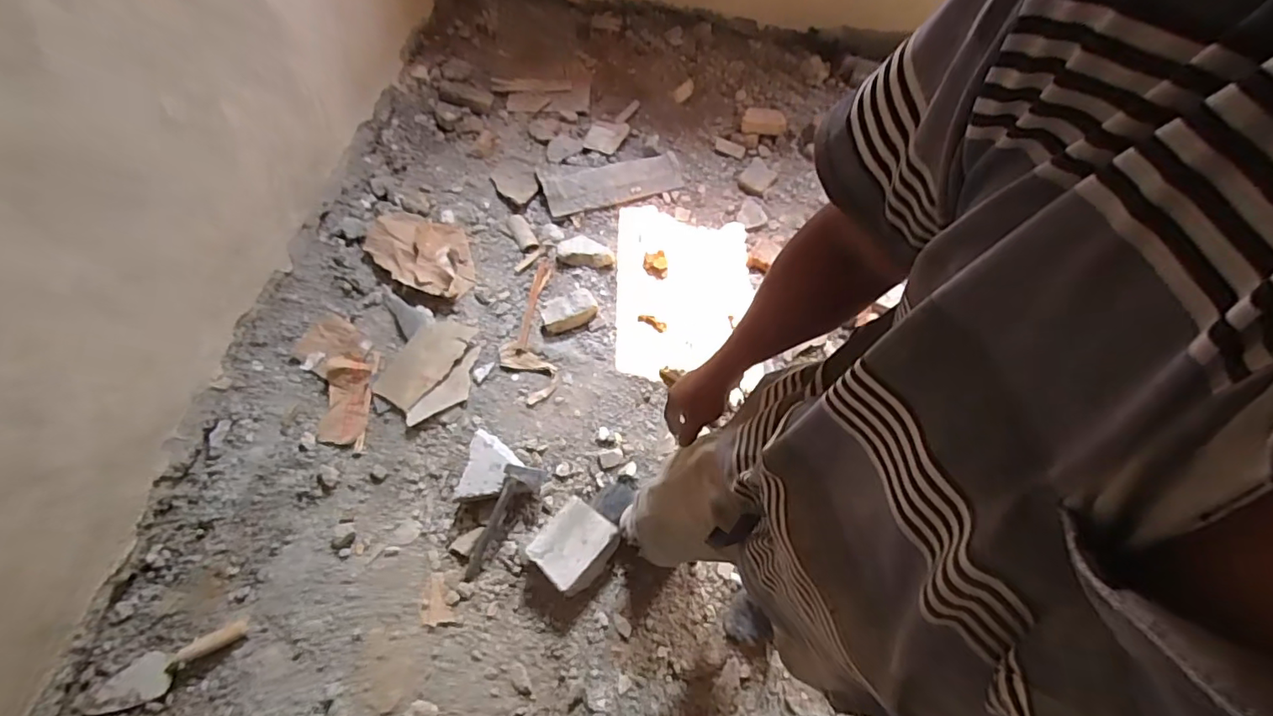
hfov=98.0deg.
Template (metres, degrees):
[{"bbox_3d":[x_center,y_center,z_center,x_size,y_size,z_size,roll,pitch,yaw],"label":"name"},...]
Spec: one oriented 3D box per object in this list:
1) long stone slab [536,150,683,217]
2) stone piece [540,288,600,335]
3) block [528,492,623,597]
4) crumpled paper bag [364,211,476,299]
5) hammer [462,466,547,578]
[{"bbox_3d":[-0.071,-0.534,1.629,0.405,0.033,0.179,-13,68,-5],"label":"long stone slab"},{"bbox_3d":[-0.177,-0.125,1.403,0.153,0.055,0.105,-18,68,-7],"label":"stone piece"},{"bbox_3d":[-0.131,0.401,1.189,0.147,0.077,0.173,34,71,13],"label":"block"},{"bbox_3d":[-0.578,-0.292,1.502,0.335,0.036,0.225,22,69,9],"label":"crumpled paper bag"},{"bbox_3d":[-0.299,0.360,1.236,0.080,0.092,0.282,29,90,12],"label":"hammer"}]

